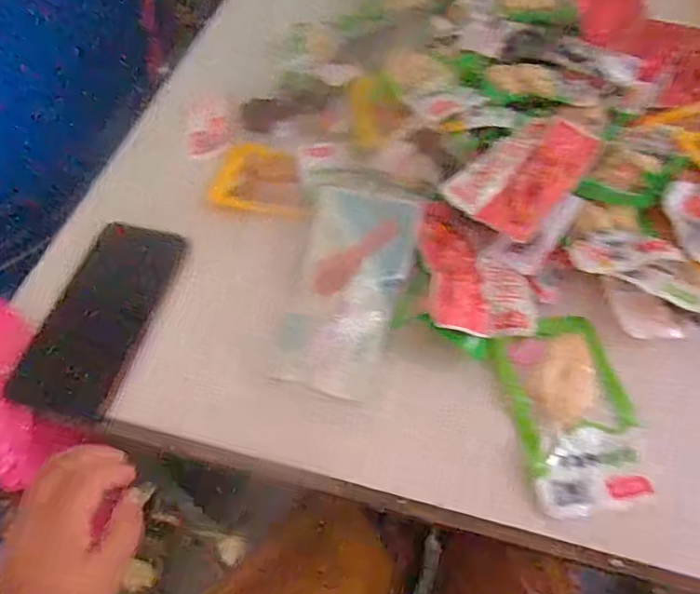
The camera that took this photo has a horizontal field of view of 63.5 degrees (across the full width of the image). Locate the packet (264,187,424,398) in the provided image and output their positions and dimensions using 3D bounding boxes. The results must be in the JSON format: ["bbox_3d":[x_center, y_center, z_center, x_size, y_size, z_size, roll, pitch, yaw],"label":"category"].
[{"bbox_3d":[0.000,-0.012,0.436,0.084,0.018,0.178,10,58,6],"label":"packet"}]

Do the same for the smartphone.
[{"bbox_3d":[-0.188,0.010,0.430,0.073,0.008,0.160,13,59,8],"label":"smartphone"}]

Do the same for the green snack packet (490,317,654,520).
[{"bbox_3d":[0.153,0.078,0.393,0.083,0.013,0.132,-8,58,-5],"label":"green snack packet"}]

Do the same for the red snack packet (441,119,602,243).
[{"bbox_3d":[0.147,-0.104,0.465,0.075,0.023,0.129,38,65,22],"label":"red snack packet"}]

